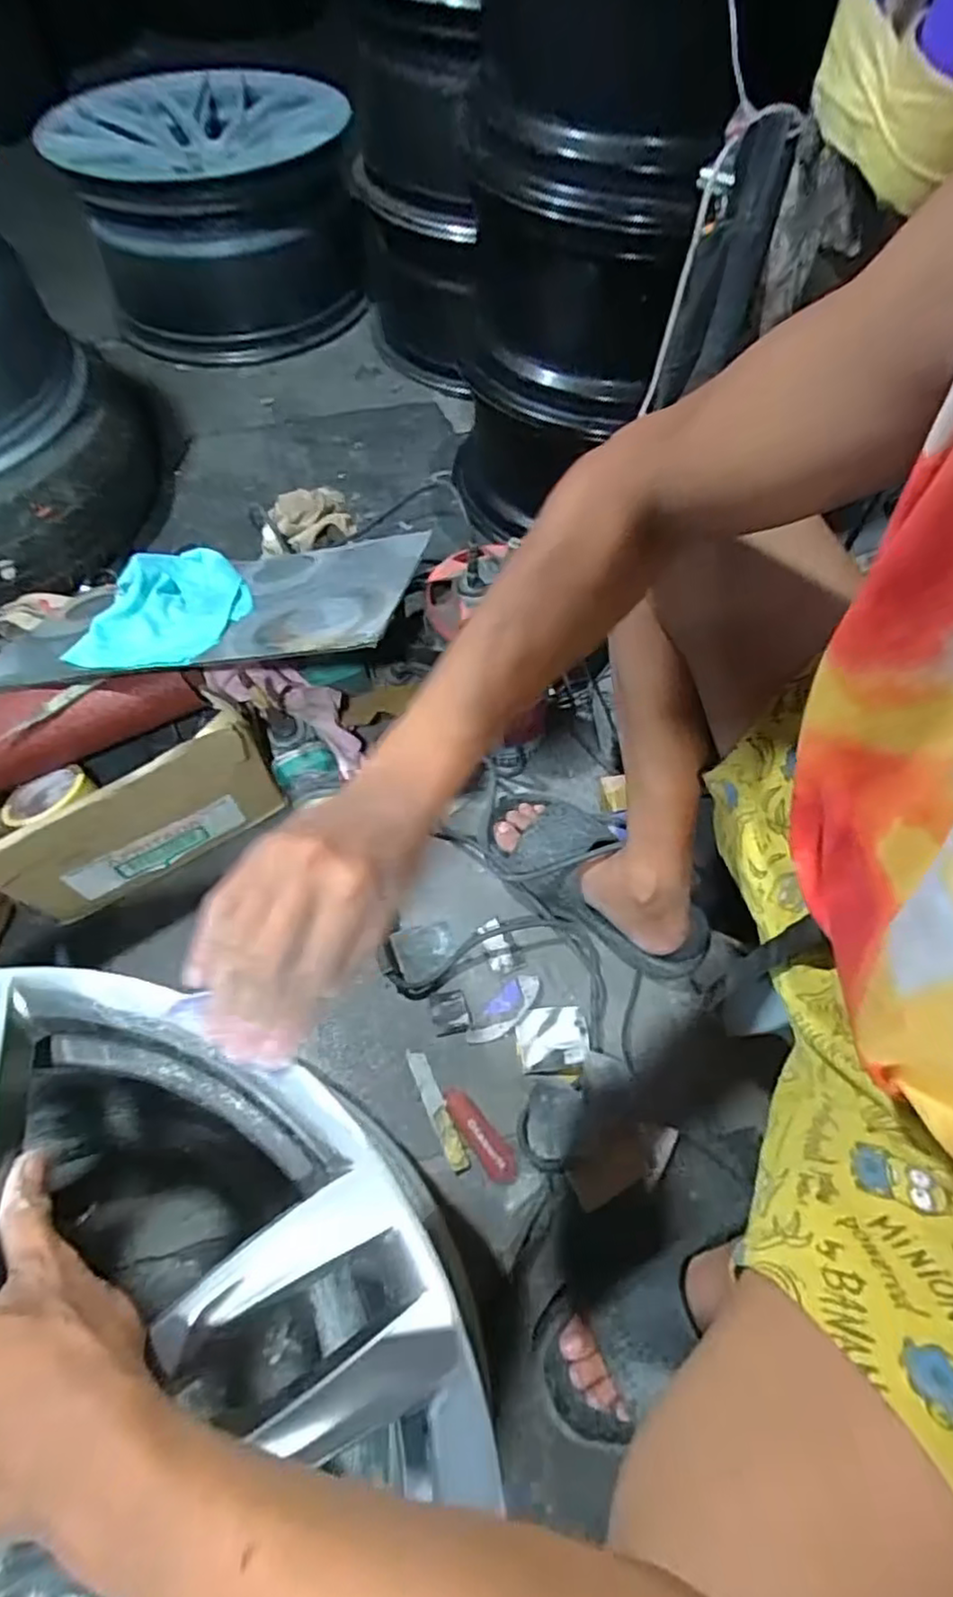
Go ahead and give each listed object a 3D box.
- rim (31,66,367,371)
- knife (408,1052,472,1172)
[{"bbox_3d":[-0.481,-1.091,1.268,0.482,0.295,0.502,-18,62,-11],"label":"rim"},{"bbox_3d":[-0.038,0.300,0.650,0.020,0.010,0.118,-23,63,-14],"label":"knife"}]

